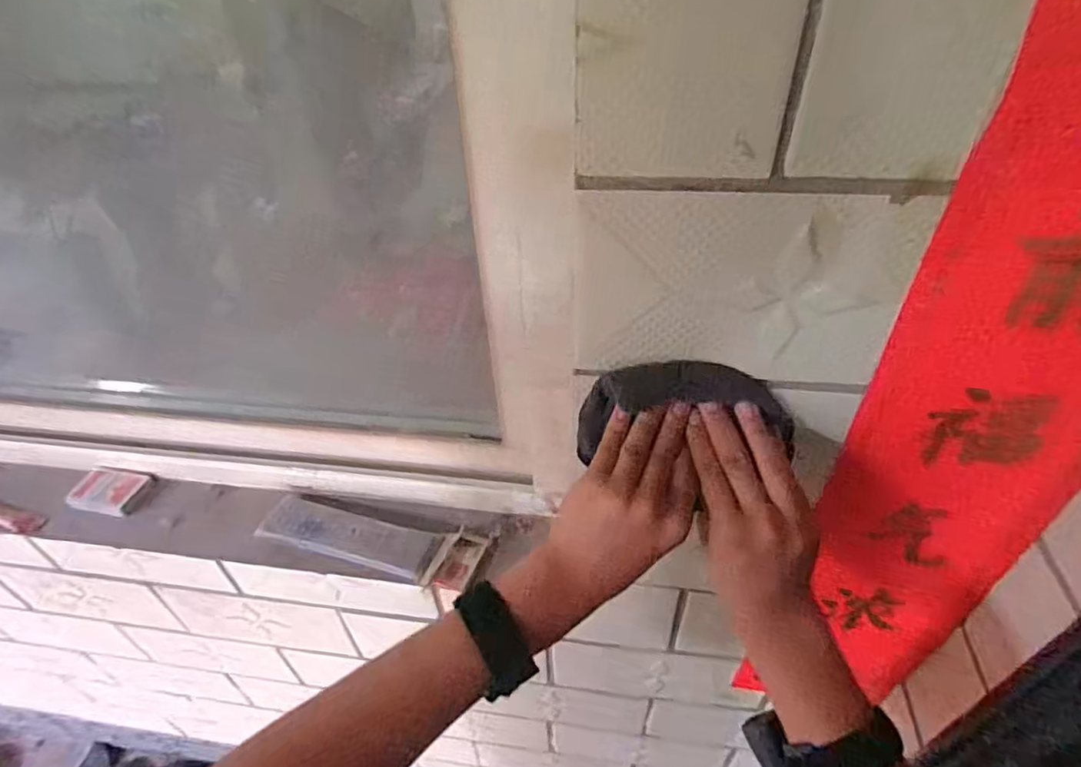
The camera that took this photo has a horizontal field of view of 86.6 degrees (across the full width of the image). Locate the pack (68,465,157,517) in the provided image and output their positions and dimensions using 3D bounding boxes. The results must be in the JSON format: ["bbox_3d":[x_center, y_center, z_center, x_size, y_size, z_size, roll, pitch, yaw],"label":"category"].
[{"bbox_3d":[-0.563,0.139,0.750,0.093,0.018,0.066,10,43,13],"label":"pack"}]

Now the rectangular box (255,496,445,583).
[{"bbox_3d":[-0.228,0.180,0.681,0.221,0.018,0.054,11,43,14],"label":"rectangular box"}]

